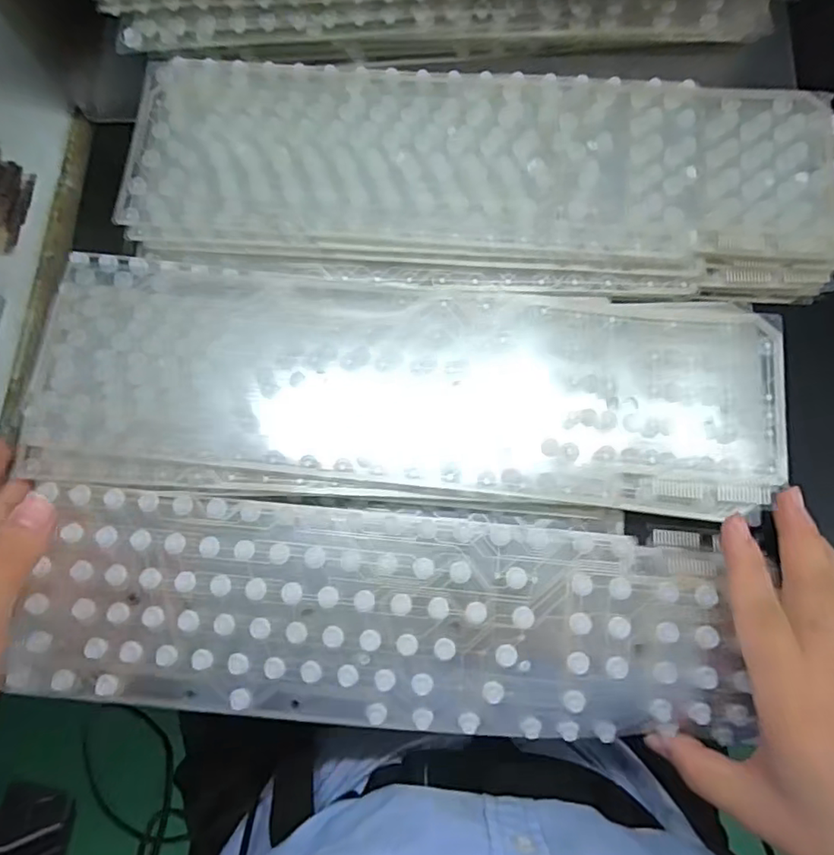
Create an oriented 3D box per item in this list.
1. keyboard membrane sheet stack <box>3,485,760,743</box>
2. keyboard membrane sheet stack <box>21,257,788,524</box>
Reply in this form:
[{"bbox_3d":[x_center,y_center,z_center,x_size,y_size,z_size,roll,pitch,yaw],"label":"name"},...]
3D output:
[{"bbox_3d":[-0.022,0.099,0.297,0.359,0.024,0.109,3,83,4],"label":"keyboard membrane sheet stack"},{"bbox_3d":[-0.013,-0.021,0.317,0.400,0.035,0.127,5,78,4],"label":"keyboard membrane sheet stack"}]

